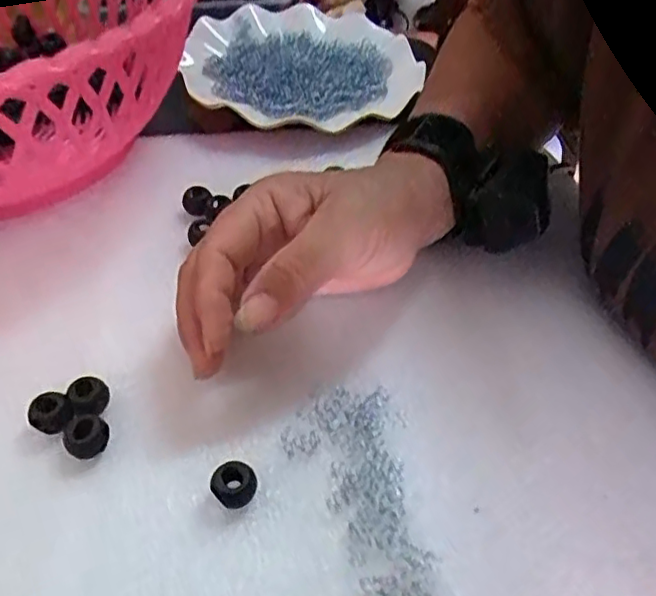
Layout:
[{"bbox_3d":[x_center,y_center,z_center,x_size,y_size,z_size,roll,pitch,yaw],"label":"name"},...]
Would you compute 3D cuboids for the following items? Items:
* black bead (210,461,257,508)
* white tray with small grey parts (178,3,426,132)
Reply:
[{"bbox_3d":[-0.037,0.076,0.242,0.017,0.013,0.017,1,47,-1],"label":"black bead"},{"bbox_3d":[-0.013,-0.184,0.468,0.170,0.040,0.173,3,47,0],"label":"white tray with small grey parts"}]

